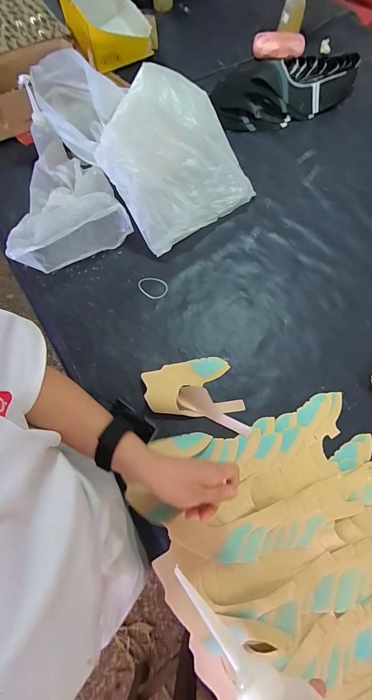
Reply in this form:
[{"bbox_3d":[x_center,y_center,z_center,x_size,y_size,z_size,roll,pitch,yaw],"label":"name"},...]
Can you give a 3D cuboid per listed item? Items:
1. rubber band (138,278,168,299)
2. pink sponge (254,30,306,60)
[{"bbox_3d":[-0.067,-0.130,0.641,0.062,0.004,0.046,39,74,17],"label":"rubber band"},{"bbox_3d":[0.268,-0.880,0.905,0.140,0.046,0.057,15,68,9],"label":"pink sponge"}]

